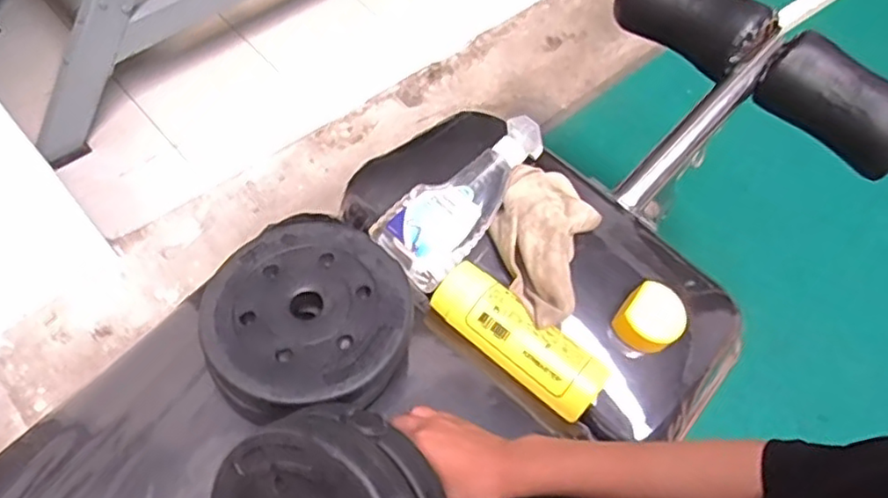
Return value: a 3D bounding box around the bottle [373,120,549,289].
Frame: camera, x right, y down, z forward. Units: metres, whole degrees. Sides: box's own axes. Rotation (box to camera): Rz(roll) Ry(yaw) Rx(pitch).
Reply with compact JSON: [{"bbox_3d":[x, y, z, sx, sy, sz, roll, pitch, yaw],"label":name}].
[{"bbox_3d":[0.020,-0.063,0.724,0.099,0.058,0.214,40,76,18],"label":"bottle"}]

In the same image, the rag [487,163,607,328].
[{"bbox_3d":[0.097,-0.007,0.691,0.105,0.035,0.184,21,60,8],"label":"rag"}]

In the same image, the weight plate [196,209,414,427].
[{"bbox_3d":[-0.124,0.062,0.598,0.180,0.051,0.181,2,59,-3],"label":"weight plate"}]

